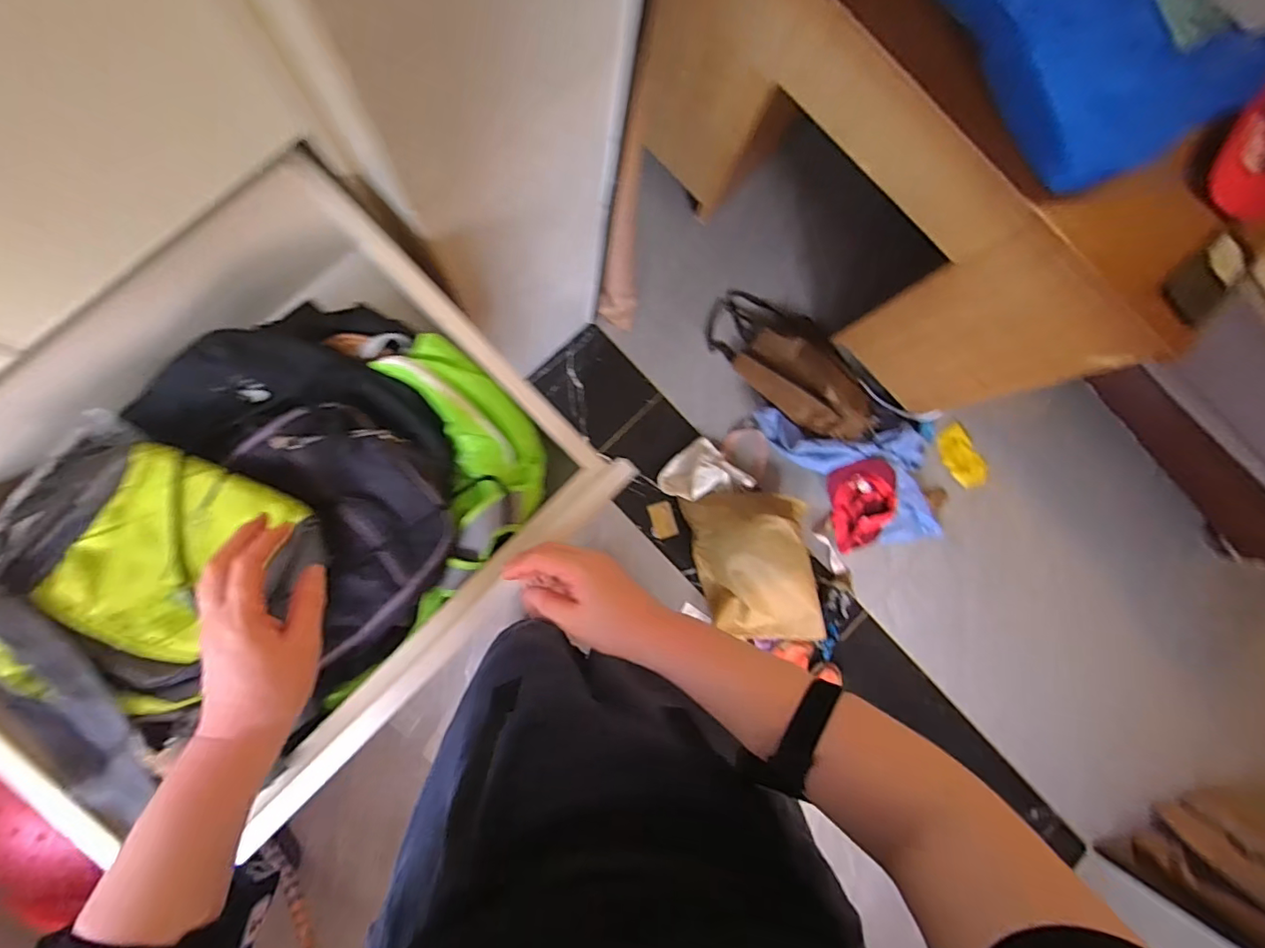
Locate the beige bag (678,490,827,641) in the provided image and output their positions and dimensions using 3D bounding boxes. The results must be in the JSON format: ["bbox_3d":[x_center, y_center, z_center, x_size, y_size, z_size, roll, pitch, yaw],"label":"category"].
[{"bbox_3d":[0.306,0.230,1.359,0.287,0.074,0.371,-9,86,8],"label":"beige bag"}]

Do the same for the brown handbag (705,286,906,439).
[{"bbox_3d":[0.445,-0.278,1.408,0.540,0.130,0.227,44,83,-3],"label":"brown handbag"}]

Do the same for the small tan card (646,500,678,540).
[{"bbox_3d":[0.079,0.120,1.398,0.065,0.004,0.093,-14,91,-6],"label":"small tan card"}]

